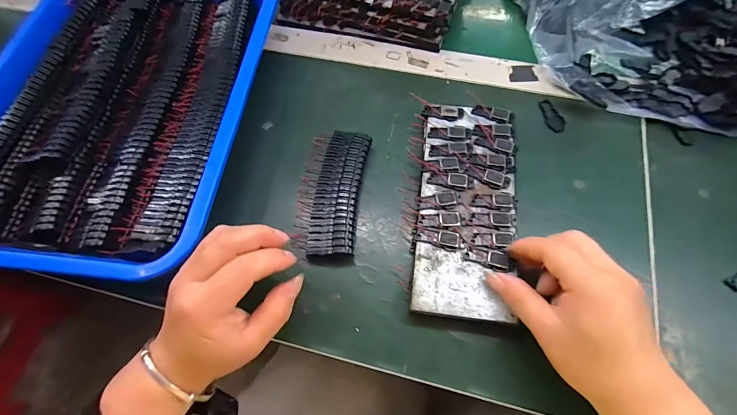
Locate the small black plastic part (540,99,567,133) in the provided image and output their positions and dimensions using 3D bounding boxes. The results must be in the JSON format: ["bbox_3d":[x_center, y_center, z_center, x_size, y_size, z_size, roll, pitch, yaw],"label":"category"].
[{"bbox_3d":[0.182,-0.092,0.363,0.017,0.004,0.039,-19,66,-7],"label":"small black plastic part"}]

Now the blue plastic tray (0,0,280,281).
[{"bbox_3d":[-0.240,-0.112,0.362,0.266,0.048,0.365,5,65,4],"label":"blue plastic tray"}]

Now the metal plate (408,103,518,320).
[{"bbox_3d":[0.083,-0.006,0.310,0.080,0.007,0.193,9,66,6],"label":"metal plate"}]

